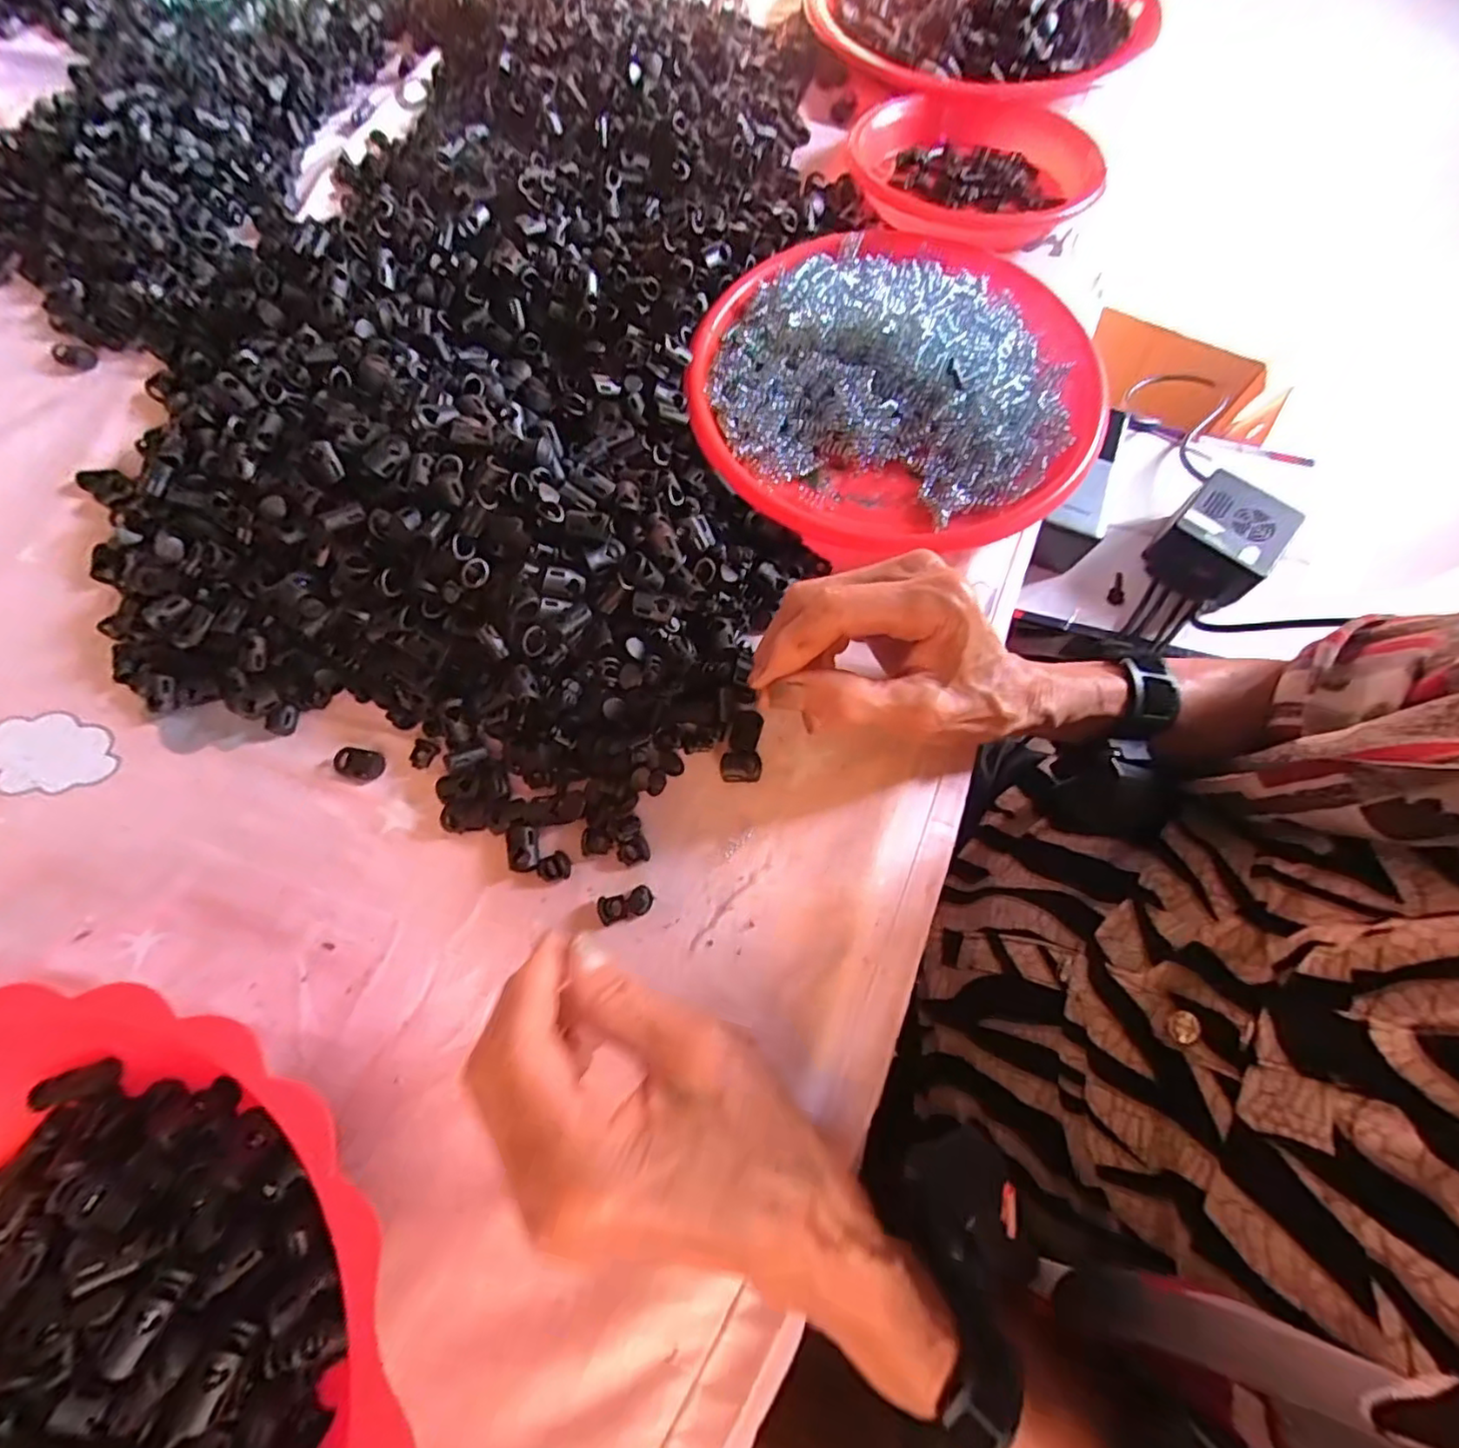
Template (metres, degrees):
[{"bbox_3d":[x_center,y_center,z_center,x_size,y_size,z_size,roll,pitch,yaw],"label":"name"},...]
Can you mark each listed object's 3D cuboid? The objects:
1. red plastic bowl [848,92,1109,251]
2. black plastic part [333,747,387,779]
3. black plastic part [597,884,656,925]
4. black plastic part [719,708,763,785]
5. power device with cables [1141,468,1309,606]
[{"bbox_3d":[0.161,-0.366,0.426,0.157,0.040,0.167,0,70,1],"label":"red plastic bowl"},{"bbox_3d":[-0.179,0.019,0.311,0.024,0.008,0.015,13,70,4],"label":"black plastic part"},{"bbox_3d":[-0.047,0.081,0.289,0.024,0.004,0.012,-15,71,-6],"label":"black plastic part"},{"bbox_3d":[0.006,0.010,0.310,0.019,0.007,0.036,4,70,1],"label":"black plastic part"},{"bbox_3d":[0.381,-0.144,0.499,0.072,0.045,0.086,40,75,13],"label":"power device with cables"}]

